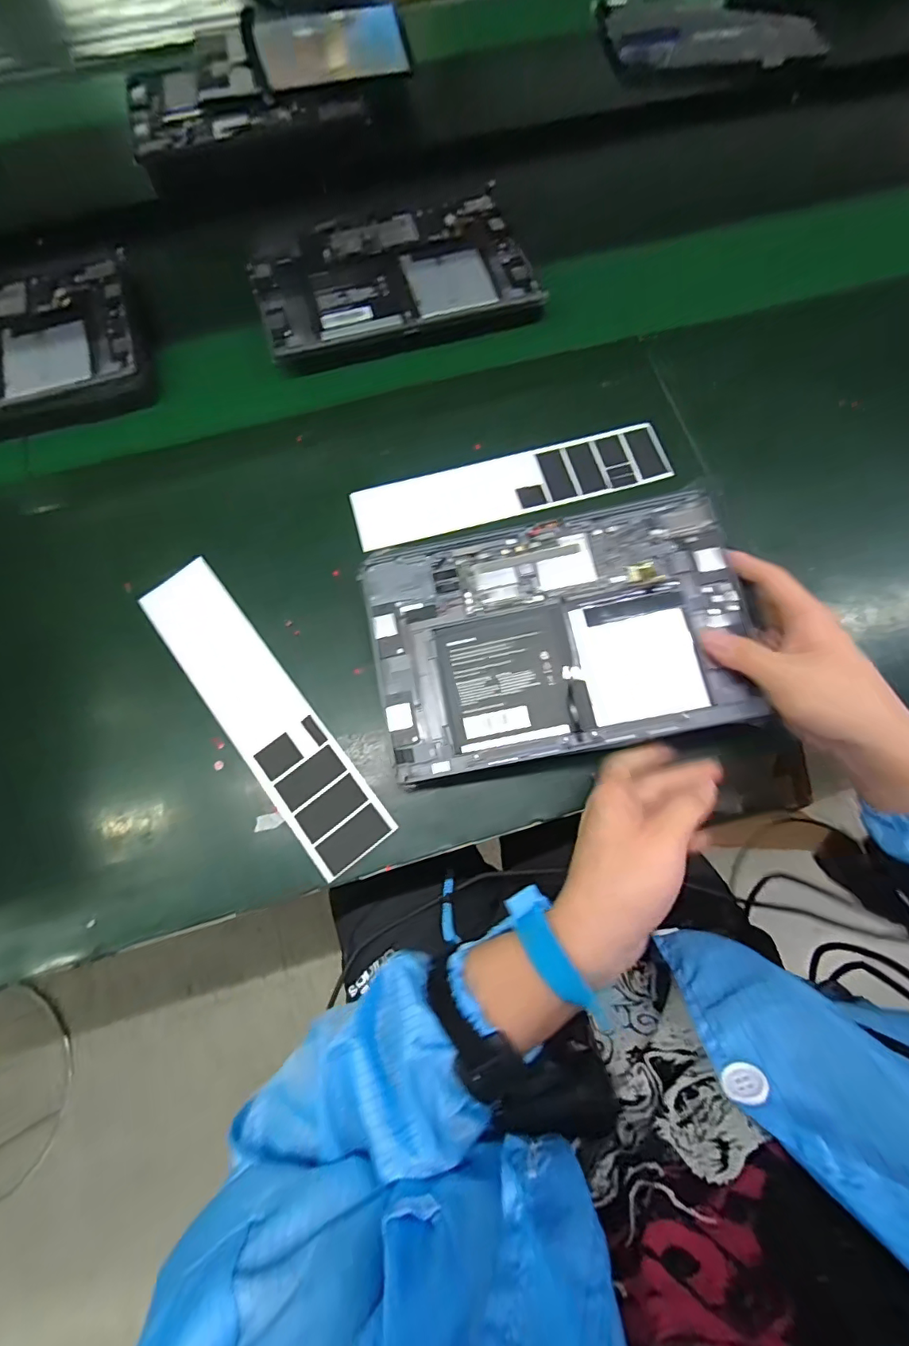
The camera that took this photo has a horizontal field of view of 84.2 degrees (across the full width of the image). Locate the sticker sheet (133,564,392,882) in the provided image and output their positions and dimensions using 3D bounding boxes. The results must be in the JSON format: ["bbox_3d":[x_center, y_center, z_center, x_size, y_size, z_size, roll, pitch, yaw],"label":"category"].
[{"bbox_3d":[-0.144,0.026,0.378,0.058,0.004,0.262,-37,78,-12],"label":"sticker sheet"}]

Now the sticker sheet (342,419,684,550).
[{"bbox_3d":[0.048,-0.163,0.434,0.268,0.008,0.062,-15,73,-3],"label":"sticker sheet"}]

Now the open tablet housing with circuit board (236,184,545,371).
[{"bbox_3d":[-0.059,-0.380,0.476,0.255,0.009,0.172,-18,73,-6],"label":"open tablet housing with circuit board"}]

